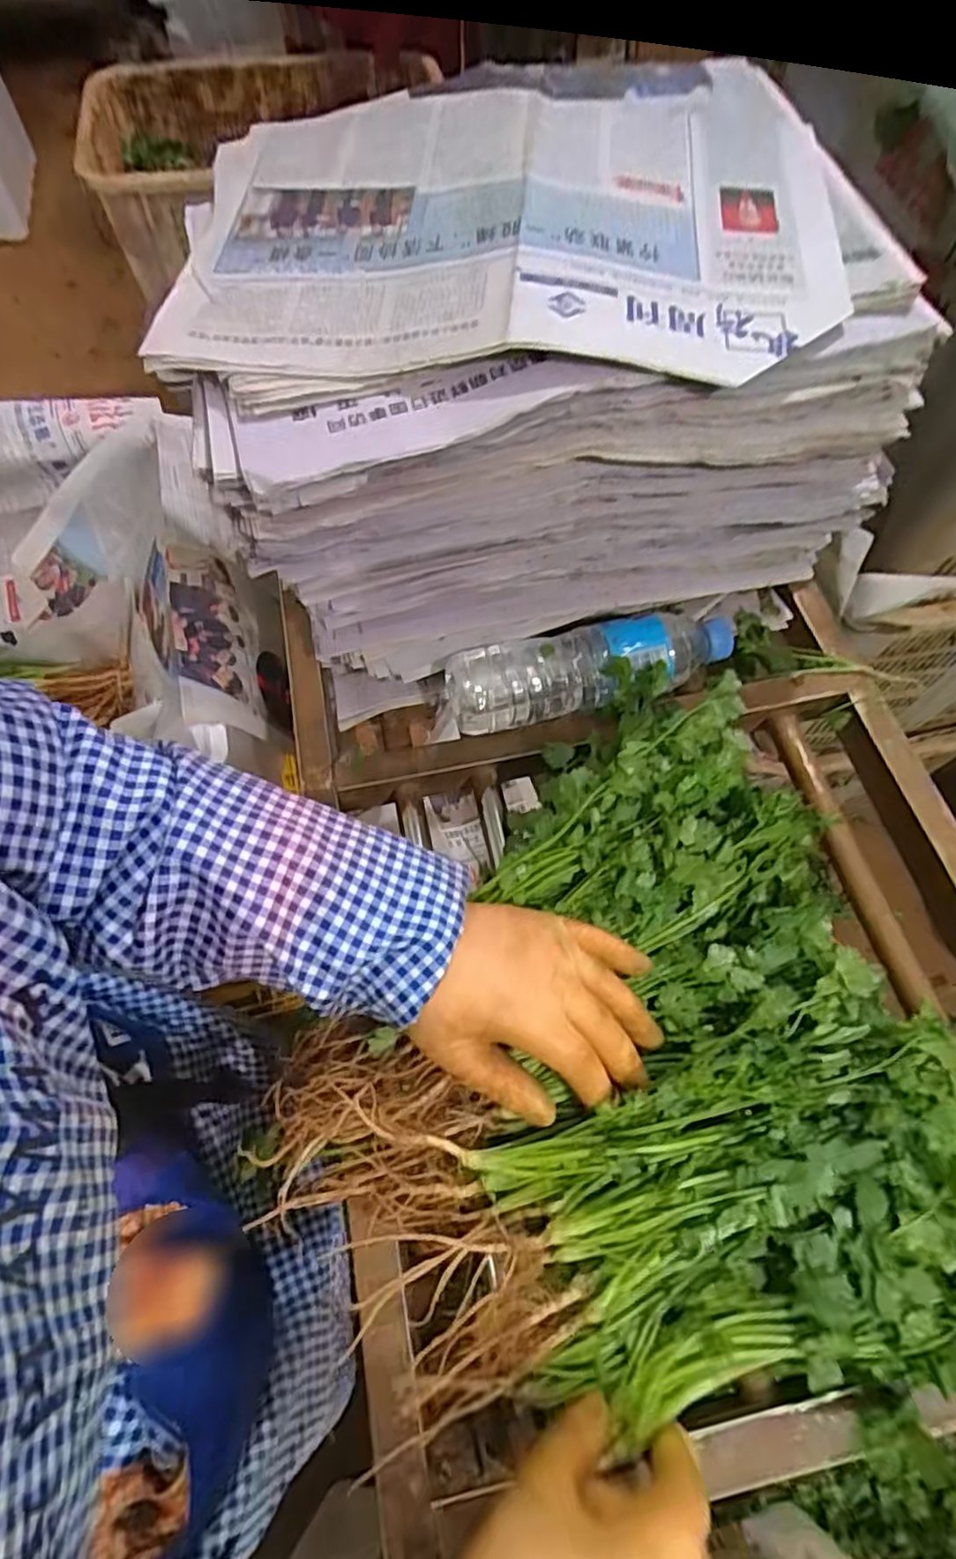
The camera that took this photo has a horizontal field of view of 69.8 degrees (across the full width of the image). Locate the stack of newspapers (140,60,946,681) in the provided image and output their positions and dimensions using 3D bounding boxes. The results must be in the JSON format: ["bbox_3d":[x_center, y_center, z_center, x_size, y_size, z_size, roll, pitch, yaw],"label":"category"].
[{"bbox_3d":[0.030,-0.299,0.510,0.428,0.212,0.339,-11,64,-6],"label":"stack of newspapers"}]

